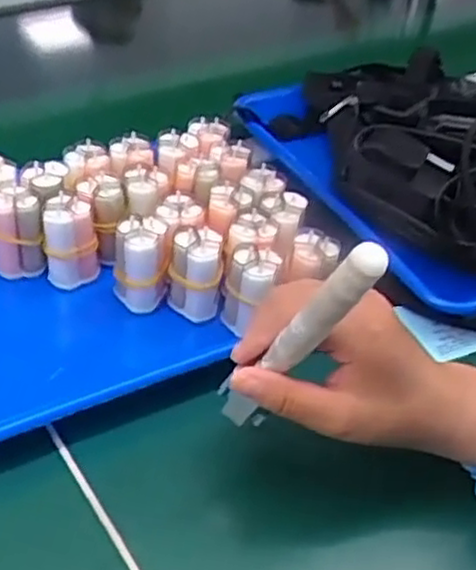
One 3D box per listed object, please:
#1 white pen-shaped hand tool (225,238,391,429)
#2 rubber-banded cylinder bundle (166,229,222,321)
[{"bbox_3d":[0.028,0.030,0.366,0.016,0.147,0.013,37,45,2],"label":"white pen-shaped hand tool"},{"bbox_3d":[-0.031,-0.009,0.517,0.035,0.065,0.027,2,41,-5],"label":"rubber-banded cylinder bundle"}]

